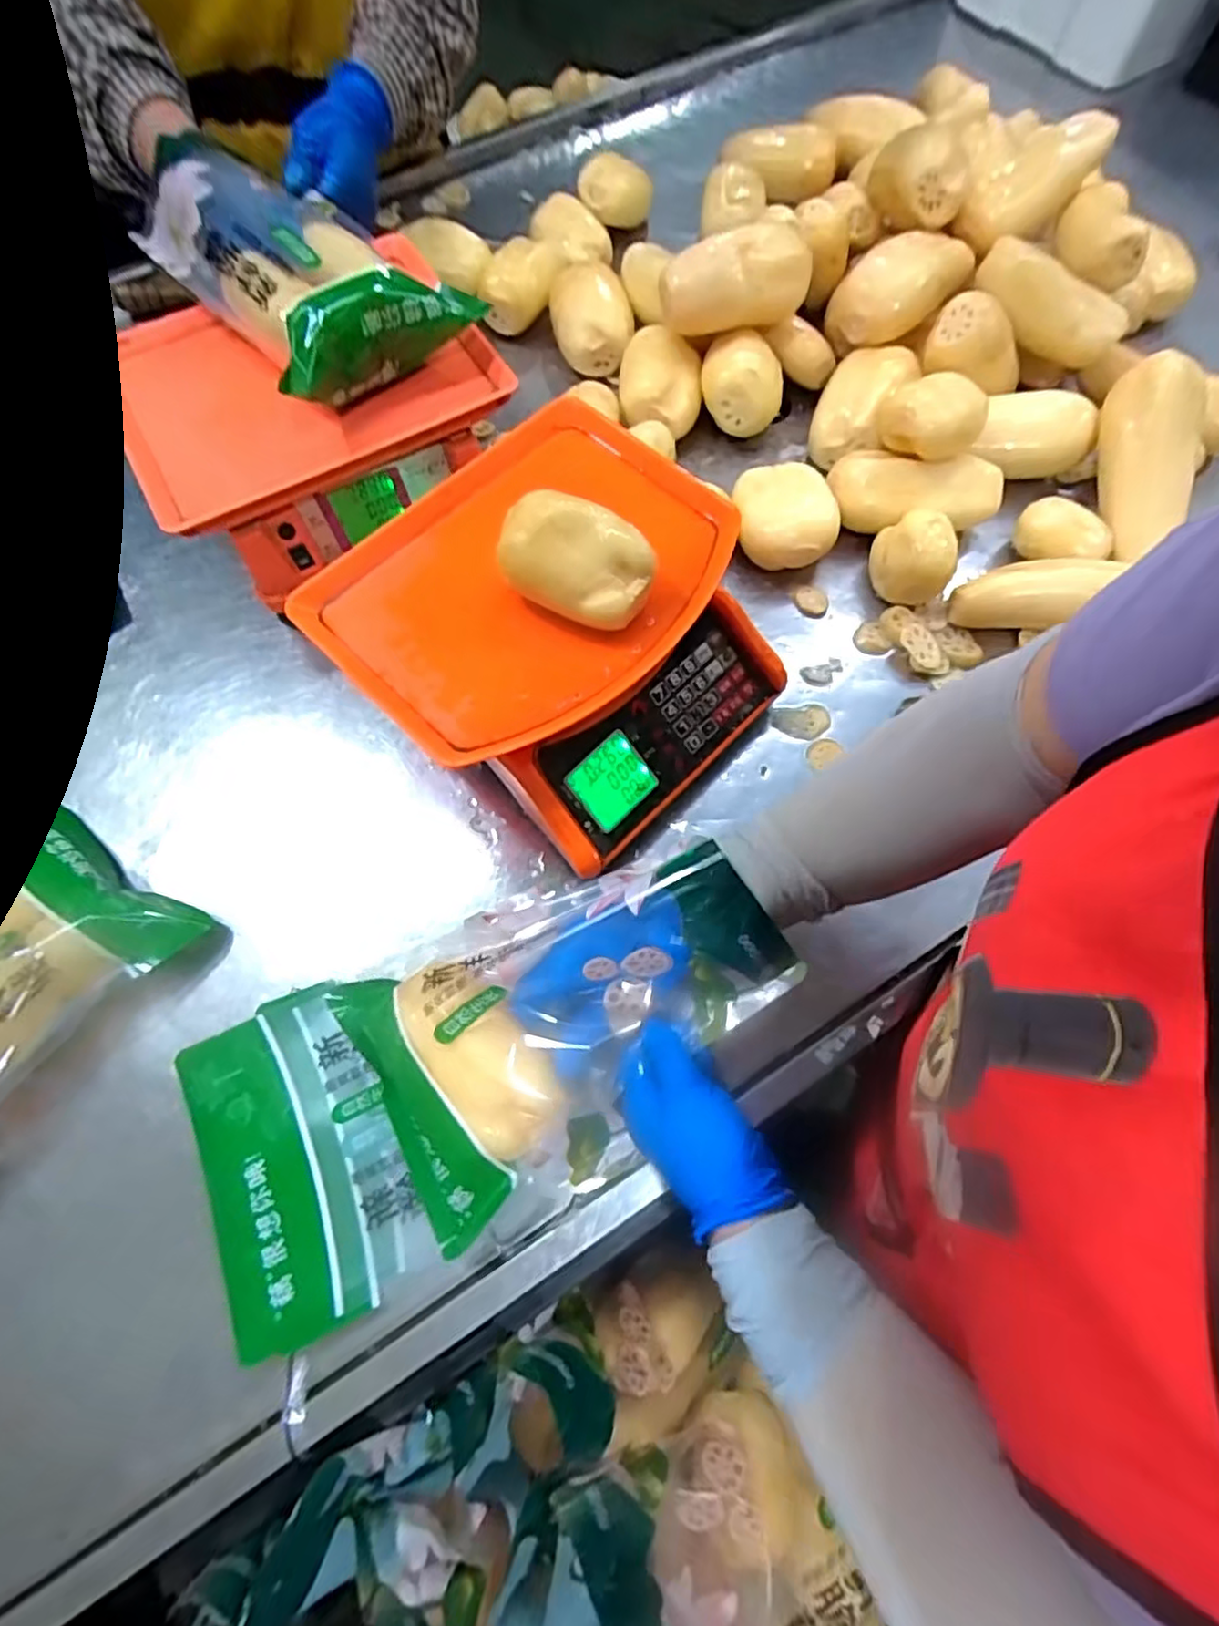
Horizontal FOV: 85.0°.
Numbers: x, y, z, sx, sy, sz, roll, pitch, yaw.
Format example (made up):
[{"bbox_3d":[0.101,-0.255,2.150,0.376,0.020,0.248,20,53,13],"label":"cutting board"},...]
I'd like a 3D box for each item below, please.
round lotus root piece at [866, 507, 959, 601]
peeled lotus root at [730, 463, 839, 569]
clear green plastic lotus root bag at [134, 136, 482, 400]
[{"bbox_3d":[0.264,-0.222,0.578,0.069,0.051,0.065,26,71,13],"label":"round lotus root piece"},{"bbox_3d":[0.158,-0.270,0.609,0.088,0.055,0.102,-2,69,0],"label":"peeled lotus root"},{"bbox_3d":[-0.250,-0.440,0.540,0.158,0.088,0.254,-39,73,-12],"label":"clear green plastic lotus root bag"}]

